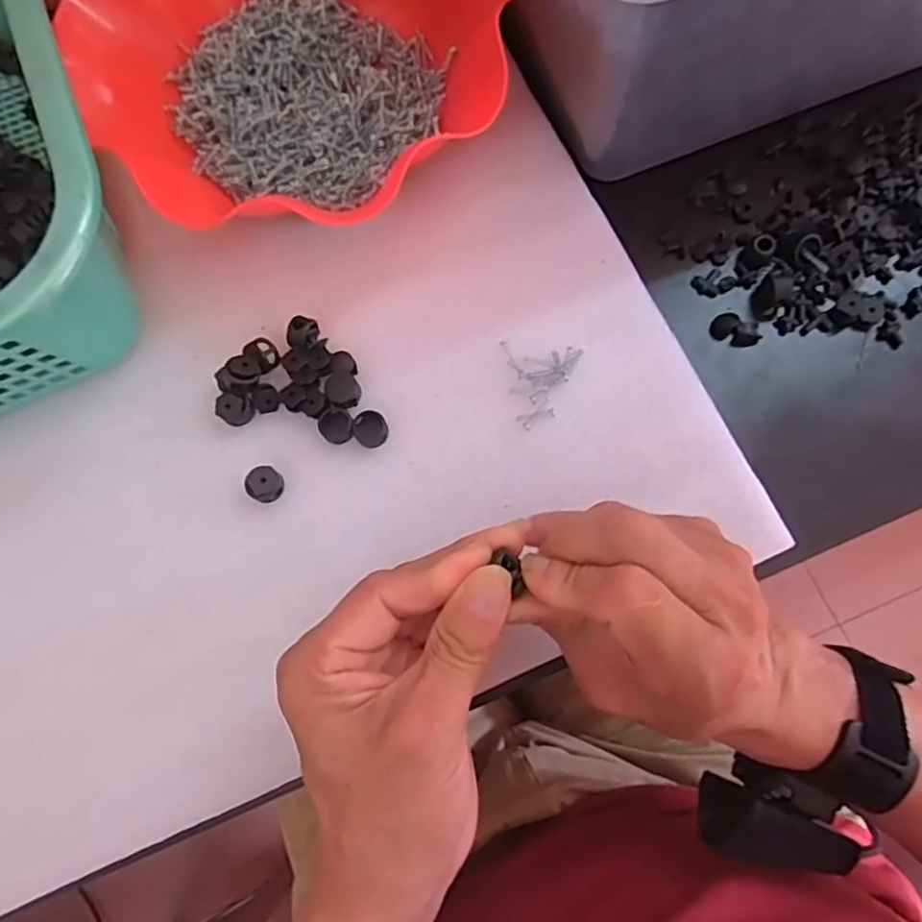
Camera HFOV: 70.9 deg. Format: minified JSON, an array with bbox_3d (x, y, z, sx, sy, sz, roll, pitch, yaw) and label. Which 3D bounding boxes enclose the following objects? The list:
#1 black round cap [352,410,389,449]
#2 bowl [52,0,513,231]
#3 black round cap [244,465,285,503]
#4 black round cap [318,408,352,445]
[{"bbox_3d":[-0.045,-0.016,0.325,0.017,0.007,0.018,-1,77,3],"label":"black round cap"},{"bbox_3d":[-0.089,-0.220,0.343,0.210,0.061,0.213,-31,77,-5],"label":"bowl"},{"bbox_3d":[-0.096,0.011,0.318,0.017,0.011,0.017,-1,77,3],"label":"black round cap"},{"bbox_3d":[-0.063,-0.017,0.325,0.016,0.005,0.018,-14,76,0],"label":"black round cap"}]

